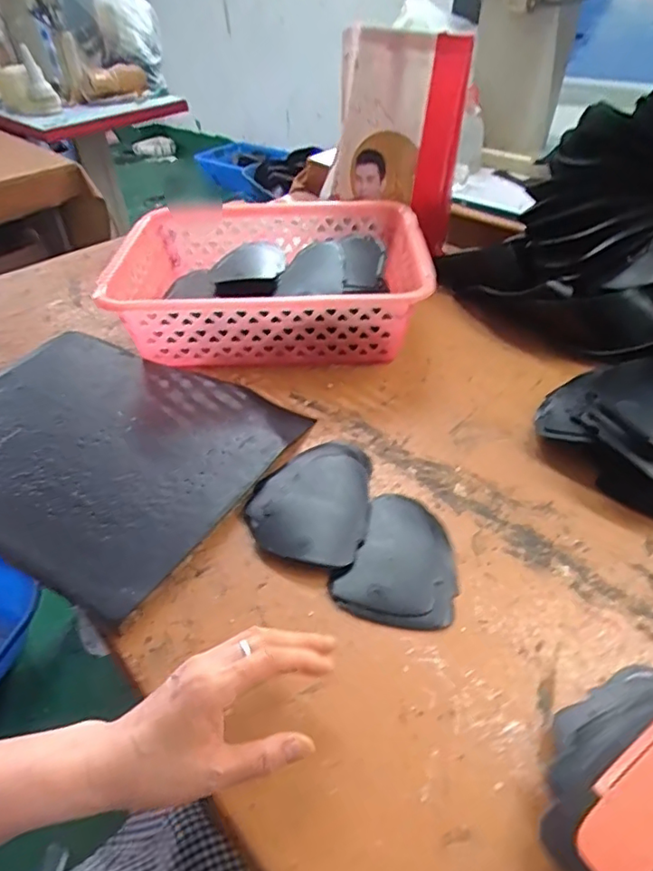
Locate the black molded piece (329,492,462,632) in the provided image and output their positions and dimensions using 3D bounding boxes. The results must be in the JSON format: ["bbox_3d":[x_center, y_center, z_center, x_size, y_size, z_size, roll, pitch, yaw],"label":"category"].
[{"bbox_3d":[0.072,0.113,0.522,0.102,0.007,0.137,10,44,15],"label":"black molded piece"}]

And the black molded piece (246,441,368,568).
[{"bbox_3d":[-0.015,0.060,0.576,0.117,0.018,0.159,5,42,10],"label":"black molded piece"}]

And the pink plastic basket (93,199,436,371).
[{"bbox_3d":[-0.076,-0.238,0.844,0.416,0.129,0.355,-4,42,0],"label":"pink plastic basket"}]

